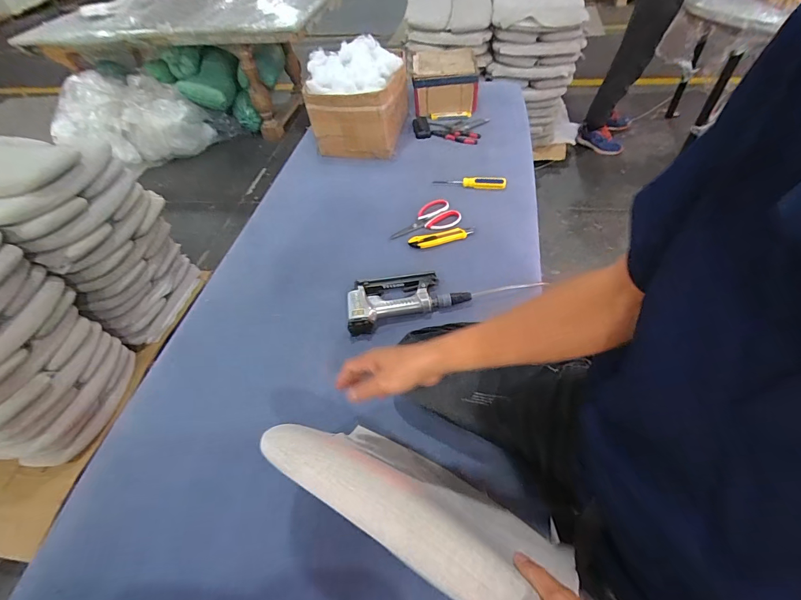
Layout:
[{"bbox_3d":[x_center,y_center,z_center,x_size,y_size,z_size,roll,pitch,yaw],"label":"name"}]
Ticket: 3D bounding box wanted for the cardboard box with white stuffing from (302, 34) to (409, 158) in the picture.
[{"bbox_3d":[-0.124,-0.597,1.111,0.279,0.232,0.242,9,54,12],"label":"cardboard box with white stuffing"}]

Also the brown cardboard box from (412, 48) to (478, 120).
[{"bbox_3d":[0.148,-0.717,1.238,0.208,0.135,0.202,0,53,5],"label":"brown cardboard box"}]

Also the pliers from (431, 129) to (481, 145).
[{"bbox_3d":[0.173,-0.521,1.176,0.152,0.011,0.060,8,54,11],"label":"pliers"}]

